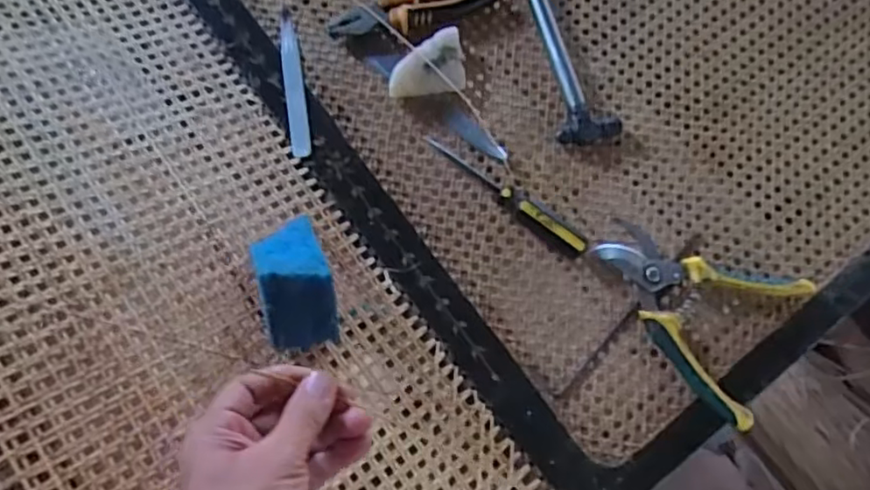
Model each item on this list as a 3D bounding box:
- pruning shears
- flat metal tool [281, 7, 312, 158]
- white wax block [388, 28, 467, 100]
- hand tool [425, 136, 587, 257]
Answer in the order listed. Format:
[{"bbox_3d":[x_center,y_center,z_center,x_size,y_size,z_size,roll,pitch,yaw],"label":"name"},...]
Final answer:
[{"bbox_3d":[0.212,0.049,0.536,0.167,0.021,0.133,33,77,6],"label":"pruning shears"},{"bbox_3d":[-0.129,-0.149,0.585,0.017,0.005,0.145,-8,76,-4],"label":"flat metal tool"},{"bbox_3d":[-0.008,-0.166,0.583,0.068,0.024,0.058,-6,76,-4],"label":"white wax block"},{"bbox_3d":[0.063,-0.047,0.553,0.166,0.022,0.021,37,77,7],"label":"hand tool"}]

